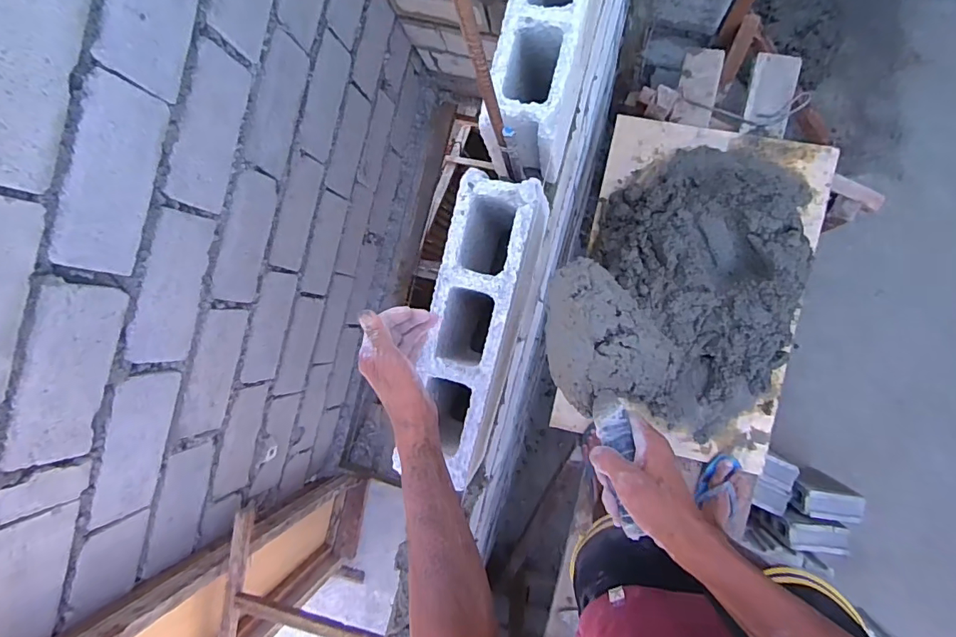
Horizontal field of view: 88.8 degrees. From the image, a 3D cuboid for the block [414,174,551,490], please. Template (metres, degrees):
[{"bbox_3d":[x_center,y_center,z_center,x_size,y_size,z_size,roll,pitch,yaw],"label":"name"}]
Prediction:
[{"bbox_3d":[0.005,0.014,0.652,0.102,0.161,0.366,9,89,10],"label":"block"}]

